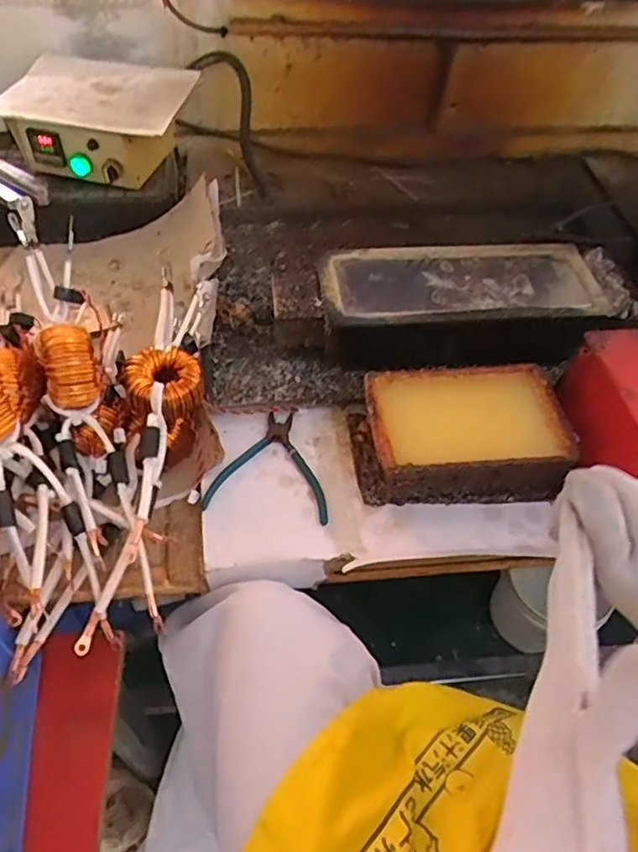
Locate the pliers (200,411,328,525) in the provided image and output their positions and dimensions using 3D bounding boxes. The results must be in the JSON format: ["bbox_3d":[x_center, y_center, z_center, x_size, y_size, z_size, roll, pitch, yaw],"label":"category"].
[{"bbox_3d":[-0.052,0.040,0.653,0.129,0.008,0.129,5,51,1],"label":"pliers"}]

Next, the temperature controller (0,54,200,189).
[{"bbox_3d":[-0.326,-0.468,0.927,0.249,0.106,0.212,9,51,4],"label":"temperature controller"}]

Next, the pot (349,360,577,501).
[{"bbox_3d":[0.154,0.008,0.647,0.225,0.071,0.139,-1,51,-5],"label":"pot"}]

